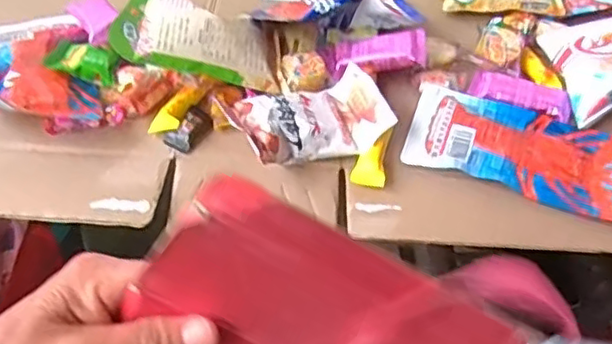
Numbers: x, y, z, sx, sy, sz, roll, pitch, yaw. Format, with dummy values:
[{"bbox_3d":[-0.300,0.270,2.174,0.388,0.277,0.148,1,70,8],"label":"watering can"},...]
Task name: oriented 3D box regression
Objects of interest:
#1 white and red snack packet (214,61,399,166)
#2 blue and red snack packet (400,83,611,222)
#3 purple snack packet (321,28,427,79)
[{"bbox_3d":[0.003,-0.044,0.536,0.124,0.028,0.078,-16,50,-19],"label":"white and red snack packet"},{"bbox_3d":[0.189,-0.017,0.540,0.199,0.014,0.099,17,47,12],"label":"blue and red snack packet"},{"bbox_3d":[0.064,-0.111,0.588,0.093,0.017,0.041,-7,46,7],"label":"purple snack packet"}]

